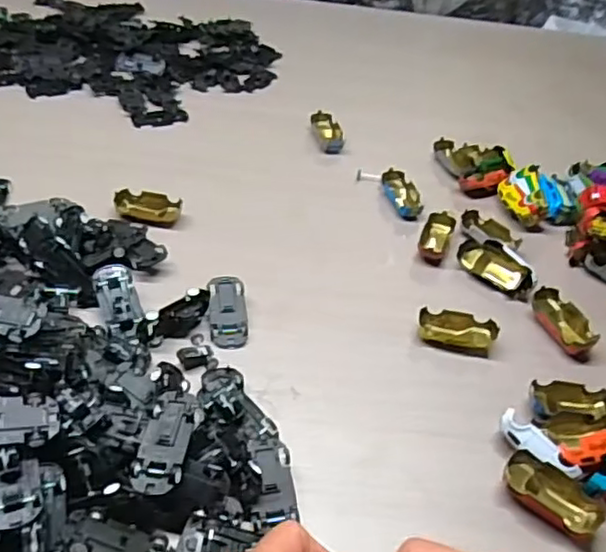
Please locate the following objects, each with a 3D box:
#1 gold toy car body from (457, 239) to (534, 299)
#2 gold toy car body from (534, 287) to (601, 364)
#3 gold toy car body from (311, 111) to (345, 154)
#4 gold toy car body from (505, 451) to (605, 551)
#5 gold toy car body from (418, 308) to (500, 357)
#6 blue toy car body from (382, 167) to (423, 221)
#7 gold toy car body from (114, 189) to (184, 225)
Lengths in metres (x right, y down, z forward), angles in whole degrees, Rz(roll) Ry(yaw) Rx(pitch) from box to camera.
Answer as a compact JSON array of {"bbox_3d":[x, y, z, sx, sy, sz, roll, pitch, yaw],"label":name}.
[{"bbox_3d":[0.180,-0.009,0.596,0.029,0.024,0.072,-25,52,-30],"label":"gold toy car body"},{"bbox_3d":[0.226,0.040,0.553,0.035,0.016,0.070,-5,45,-13],"label":"gold toy car body"},{"bbox_3d":[0.030,-0.170,0.759,0.032,0.022,0.054,-8,45,-16],"label":"gold toy car body"},{"bbox_3d":[0.166,0.148,0.427,0.066,0.021,0.032,35,50,26],"label":"gold toy car body"},{"bbox_3d":[0.130,0.047,0.542,0.064,0.018,0.036,15,44,8],"label":"gold toy car body"},{"bbox_3d":[0.104,-0.086,0.673,0.031,0.017,0.065,-6,45,-14],"label":"blue toy car body"},{"bbox_3d":[-0.148,-0.065,0.614,0.061,0.019,0.032,6,43,-2],"label":"gold toy car body"}]

